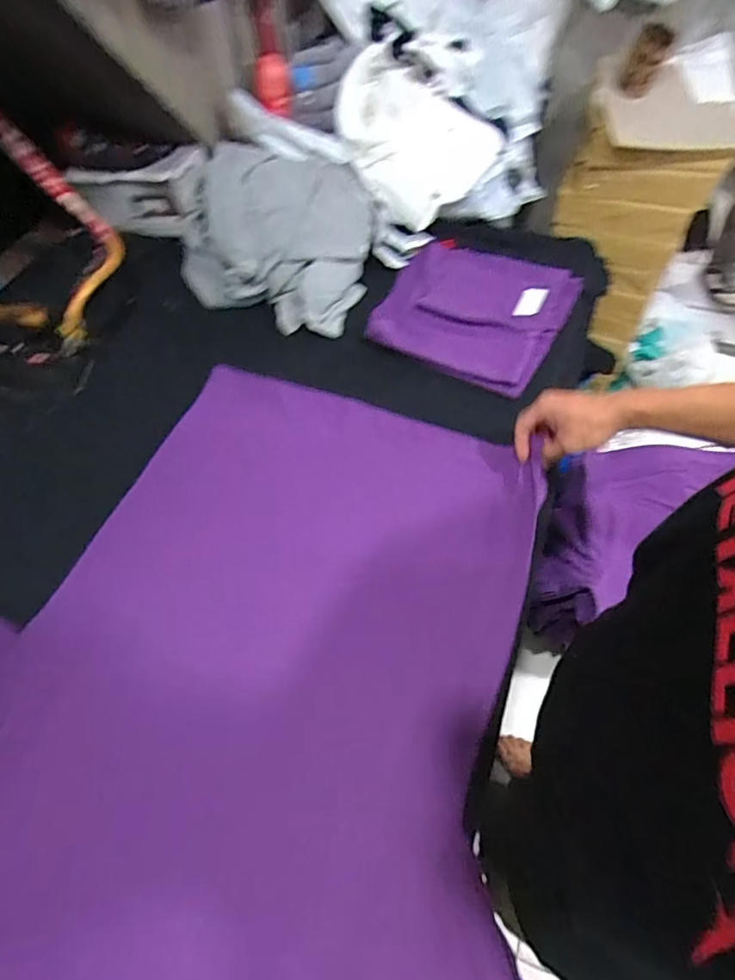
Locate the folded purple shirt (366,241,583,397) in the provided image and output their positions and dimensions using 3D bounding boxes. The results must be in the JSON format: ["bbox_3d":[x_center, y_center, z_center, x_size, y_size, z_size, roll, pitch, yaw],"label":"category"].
[{"bbox_3d":[0.170,-0.307,0.882,0.297,0.014,0.284,21,62,14],"label":"folded purple shirt"}]

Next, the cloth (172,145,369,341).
[{"bbox_3d":[-0.170,-0.444,0.908,0.333,0.138,0.303,4,59,5],"label":"cloth"}]

